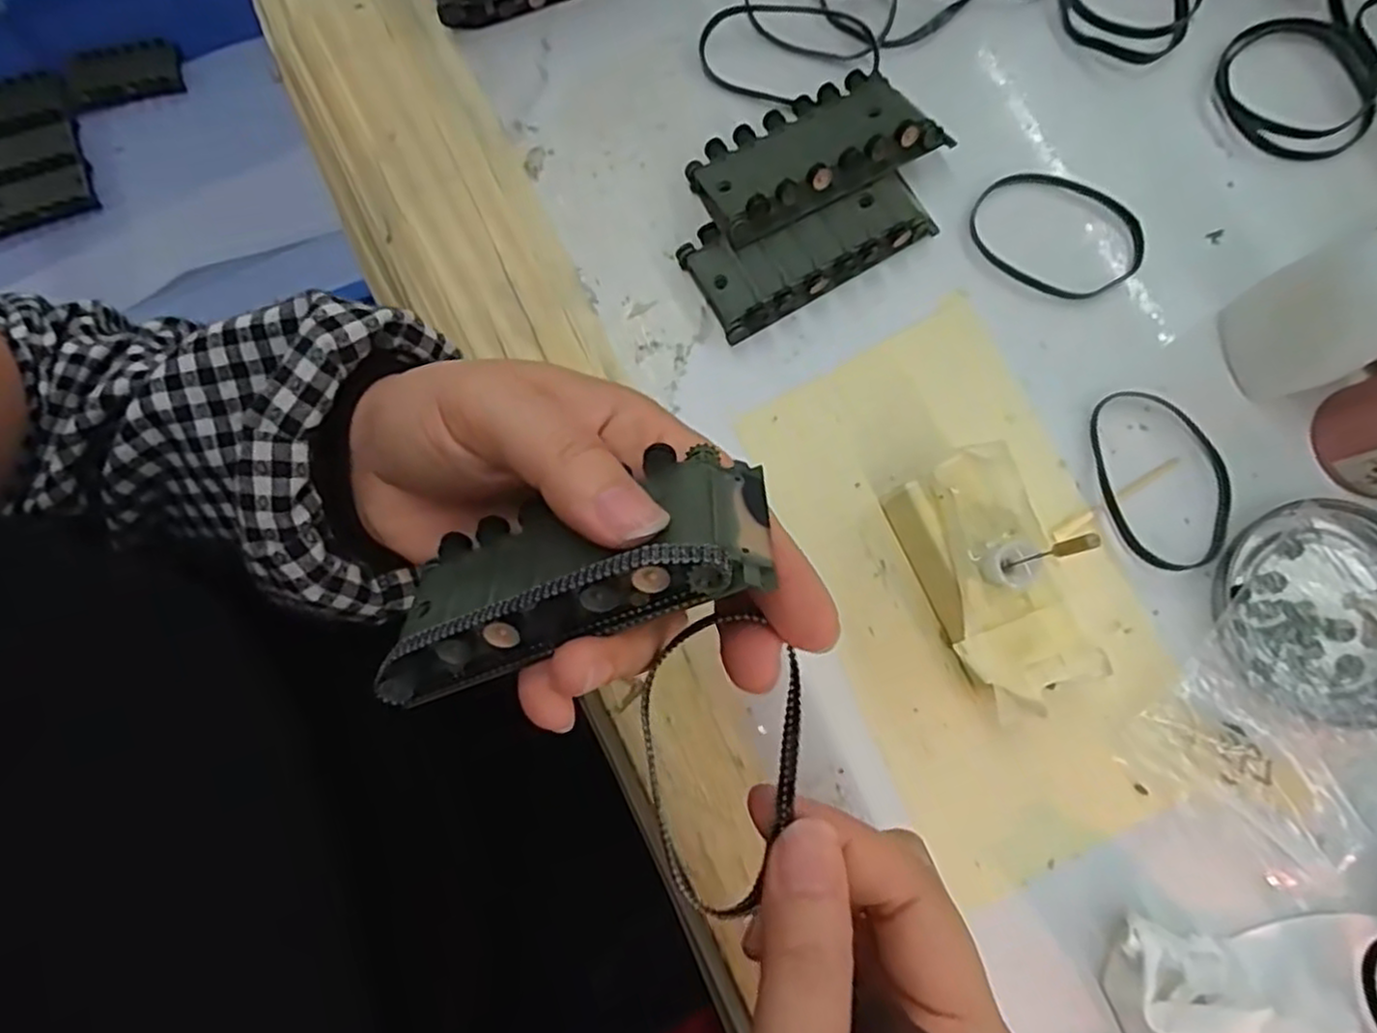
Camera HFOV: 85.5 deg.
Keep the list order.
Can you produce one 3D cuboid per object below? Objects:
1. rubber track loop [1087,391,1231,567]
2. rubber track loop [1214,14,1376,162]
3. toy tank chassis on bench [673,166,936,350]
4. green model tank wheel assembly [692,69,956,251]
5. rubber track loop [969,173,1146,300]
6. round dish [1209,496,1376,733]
[{"bbox_3d":[0.180,-0.015,0.281,0.049,0.004,0.070,-5,80,-1],"label":"rubber track loop"},{"bbox_3d":[0.257,-0.180,0.311,0.067,0.004,0.063,-30,81,-5],"label":"rubber track loop"},{"bbox_3d":[0.047,-0.108,0.293,0.093,0.017,0.042,-30,81,-5],"label":"toy tank chassis on bench"},{"bbox_3d":[0.049,-0.142,0.294,0.090,0.021,0.045,-28,63,-2],"label":"green model tank wheel assembly"},{"bbox_3d":[0.149,-0.115,0.298,0.069,0.004,0.049,25,81,4],"label":"rubber track loop"},{"bbox_3d":[0.229,0.036,0.267,0.081,0.010,0.076,0,80,0],"label":"round dish"}]

